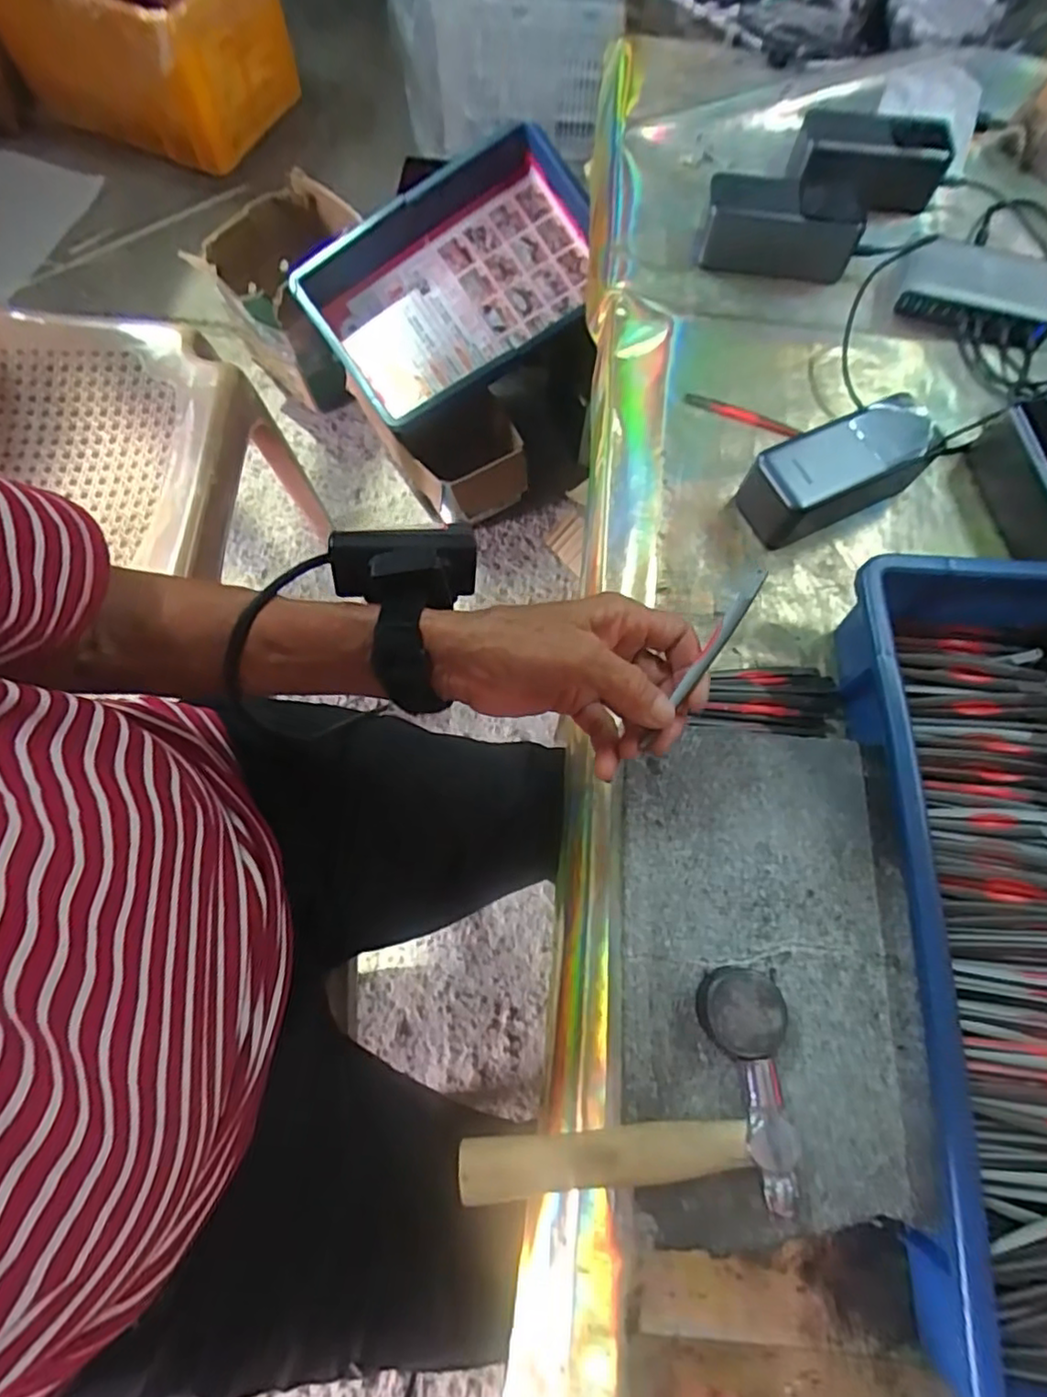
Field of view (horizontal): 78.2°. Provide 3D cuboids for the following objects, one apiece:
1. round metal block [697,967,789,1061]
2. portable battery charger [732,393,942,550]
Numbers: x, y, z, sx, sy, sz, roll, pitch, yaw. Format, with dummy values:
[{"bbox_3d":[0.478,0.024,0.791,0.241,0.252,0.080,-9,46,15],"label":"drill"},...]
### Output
[{"bbox_3d":[0.105,0.151,0.310,0.036,0.022,0.038,0,71,-1],"label":"round metal block"},{"bbox_3d":[0.225,-0.160,0.457,0.134,0.051,0.052,-25,73,-9],"label":"portable battery charger"}]

